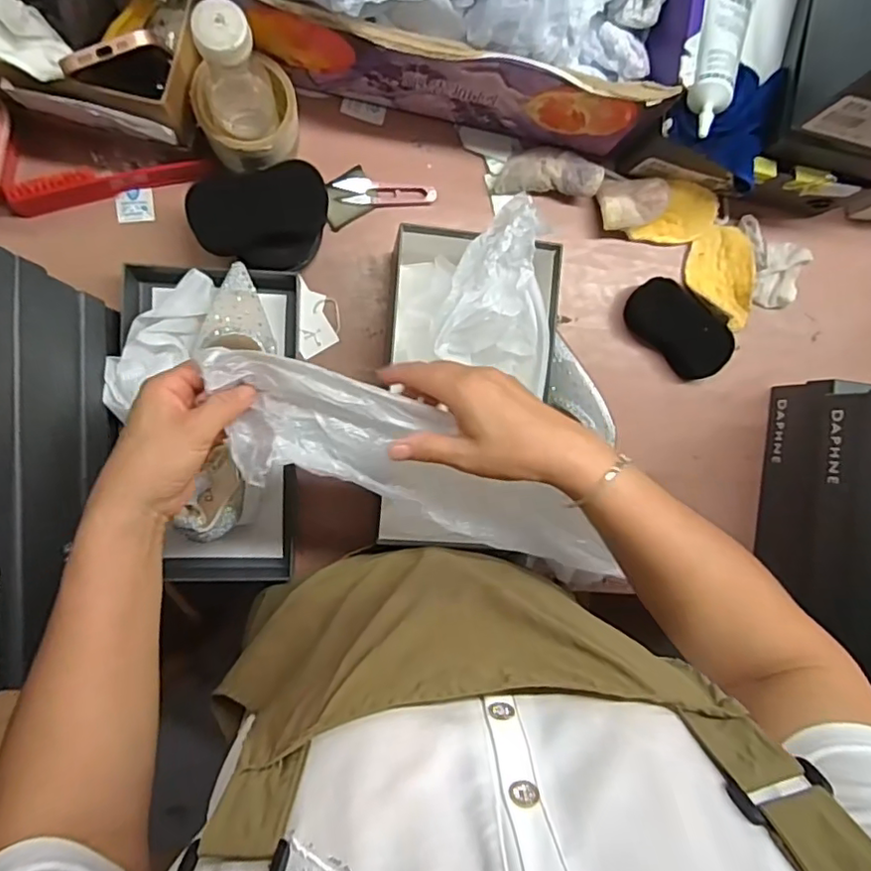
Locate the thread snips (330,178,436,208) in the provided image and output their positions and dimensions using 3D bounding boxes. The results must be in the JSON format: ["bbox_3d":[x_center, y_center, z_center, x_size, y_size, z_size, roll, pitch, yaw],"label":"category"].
[{"bbox_3d":[-0.052,-0.252,0.616,0.104,0.006,0.027,1,93,-9],"label":"thread snips"}]

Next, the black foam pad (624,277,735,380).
[{"bbox_3d":[0.271,-0.119,0.660,0.126,0.035,0.069,36,87,-8],"label":"black foam pad"}]

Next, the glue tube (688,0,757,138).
[{"bbox_3d":[0.261,-0.350,0.538,0.050,0.025,0.176,22,74,-9],"label":"glue tube"}]

